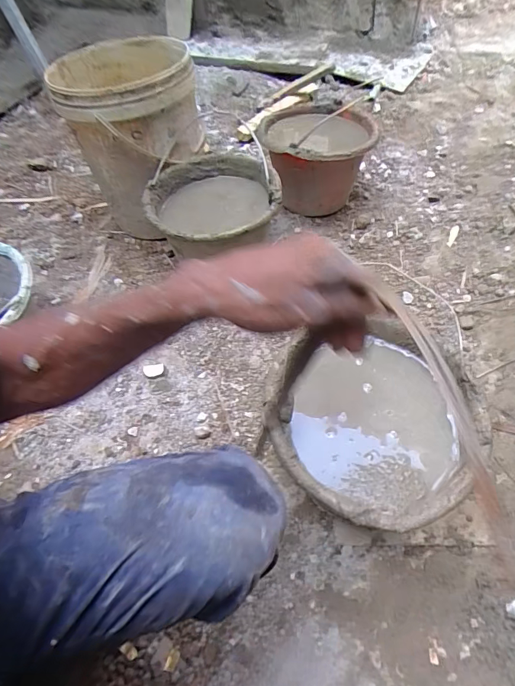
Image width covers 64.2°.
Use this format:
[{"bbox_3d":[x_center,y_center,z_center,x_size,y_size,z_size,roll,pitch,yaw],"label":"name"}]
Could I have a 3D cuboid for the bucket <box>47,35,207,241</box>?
[{"bbox_3d":[-0.302,-0.502,1.022,0.292,0.351,0.367,-39,59,-21],"label":"bucket"}]

